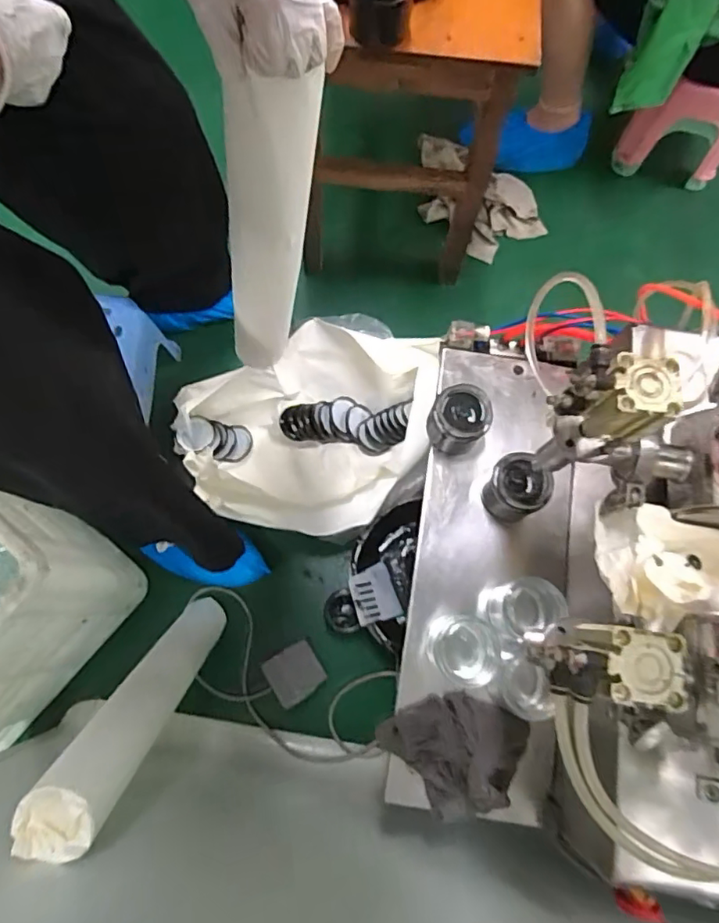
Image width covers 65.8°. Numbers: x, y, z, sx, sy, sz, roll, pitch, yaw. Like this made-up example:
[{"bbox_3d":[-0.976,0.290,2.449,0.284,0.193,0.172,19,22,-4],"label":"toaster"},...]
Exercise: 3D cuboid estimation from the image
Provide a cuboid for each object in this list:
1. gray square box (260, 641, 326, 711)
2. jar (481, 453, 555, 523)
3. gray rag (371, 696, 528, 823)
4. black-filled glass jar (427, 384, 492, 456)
[{"bbox_3d":[-0.102,0.331,0.872,0.083,0.055,0.076,-31,78,-10],"label":"gray square box"},{"bbox_3d":[0.173,0.032,0.625,0.062,0.070,0.055,41,77,9],"label":"jar"},{"bbox_3d":[0.099,0.284,0.556,0.119,0.054,0.120,-43,80,-12],"label":"gray rag"},{"bbox_3d":[0.117,-0.047,0.645,0.063,0.073,0.063,0,75,-2],"label":"black-filled glass jar"}]

